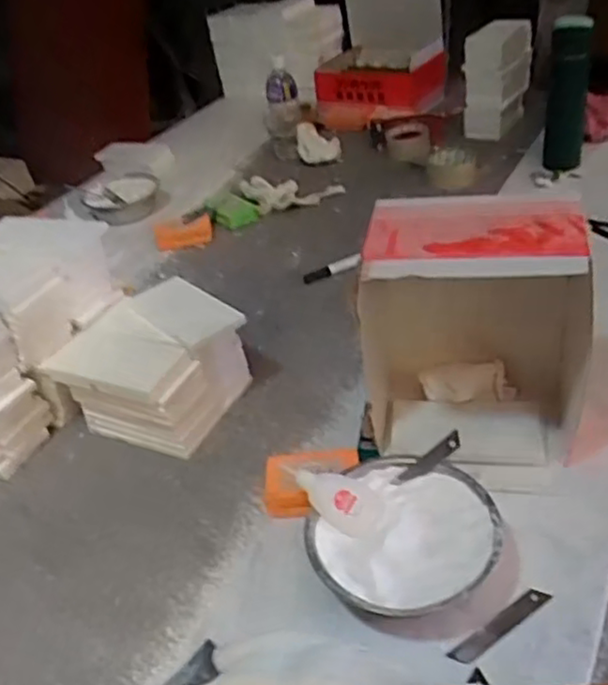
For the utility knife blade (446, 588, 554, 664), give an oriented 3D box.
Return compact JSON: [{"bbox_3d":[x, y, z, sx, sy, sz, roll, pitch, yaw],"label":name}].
[{"bbox_3d":[0.160,0.229,0.554,0.099,0.004,0.019,-26,34,-24],"label":"utility knife blade"}]

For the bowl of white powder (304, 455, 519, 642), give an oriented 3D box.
[{"bbox_3d":[0.094,0.179,0.592,0.157,0.051,0.155,-6,37,5],"label":"bowl of white powder"}]

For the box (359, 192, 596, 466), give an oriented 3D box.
[{"bbox_3d":[0.162,0.012,0.658,0.191,0.263,0.131,1,38,14],"label":"box"}]

